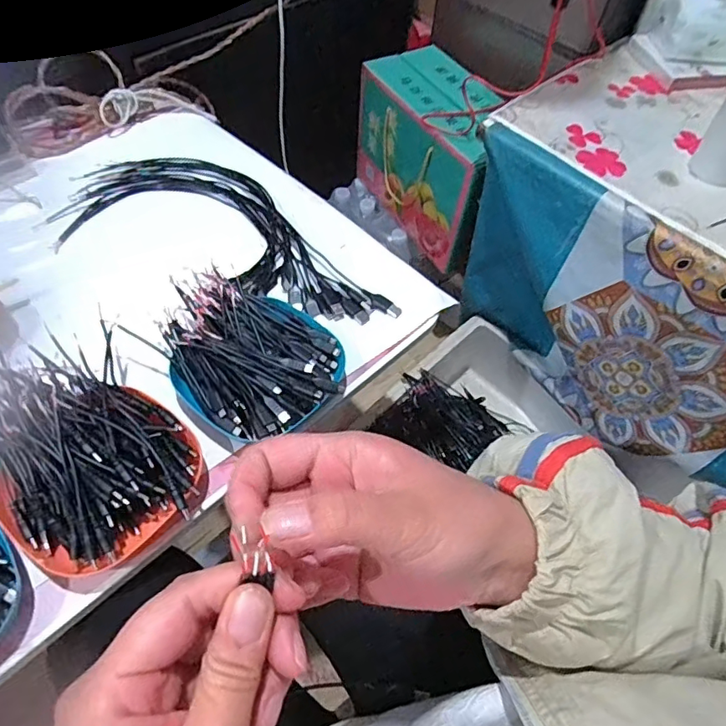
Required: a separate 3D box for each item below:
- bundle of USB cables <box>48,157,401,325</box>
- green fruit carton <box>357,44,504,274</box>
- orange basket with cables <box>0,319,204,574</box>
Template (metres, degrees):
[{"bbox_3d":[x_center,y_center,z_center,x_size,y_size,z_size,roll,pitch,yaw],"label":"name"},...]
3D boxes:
[{"bbox_3d":[-0.148,-0.156,0.604,0.399,0.013,0.178,16,57,5],"label":"bundle of USB cables"},{"bbox_3d":[0.140,-0.381,0.992,0.157,0.240,0.344,-24,62,-20],"label":"green fruit carton"},{"bbox_3d":[-0.221,0.063,0.416,0.139,0.055,0.184,-32,65,-23],"label":"orange basket with cables"}]

